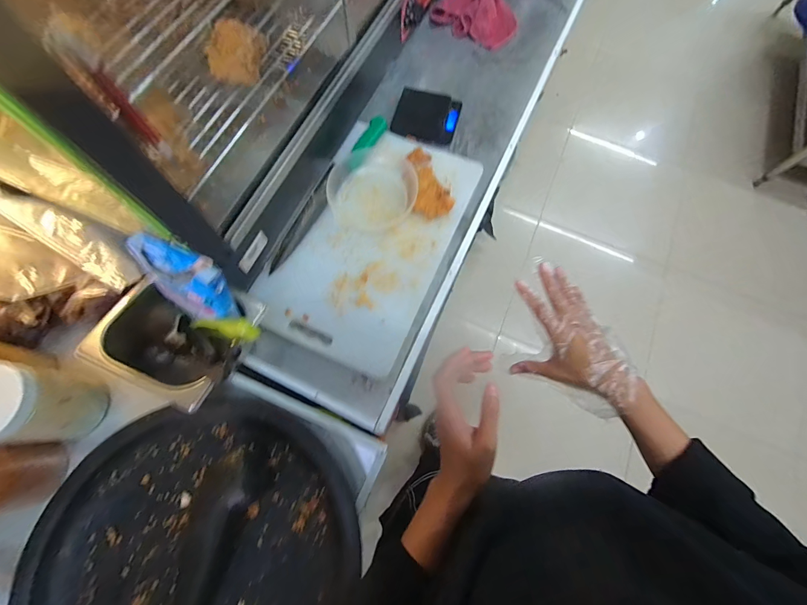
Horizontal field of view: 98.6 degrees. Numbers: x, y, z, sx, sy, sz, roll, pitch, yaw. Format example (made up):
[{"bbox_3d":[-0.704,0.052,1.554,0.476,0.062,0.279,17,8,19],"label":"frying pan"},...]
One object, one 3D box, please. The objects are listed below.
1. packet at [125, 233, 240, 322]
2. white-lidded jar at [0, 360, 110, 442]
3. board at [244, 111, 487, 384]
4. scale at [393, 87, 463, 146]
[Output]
[{"bbox_3d":[-0.267,-0.027,0.422,0.117,0.089,0.063,26,73,7],"label":"packet"},{"bbox_3d":[-0.483,0.128,0.447,0.097,0.134,0.097,10,71,2],"label":"white-lidded jar"},{"bbox_3d":[-0.054,-0.121,0.598,0.260,0.021,0.437,23,72,6],"label":"board"},{"bbox_3d":[0.047,-0.378,0.697,0.124,0.015,0.123,16,72,4],"label":"scale"}]

